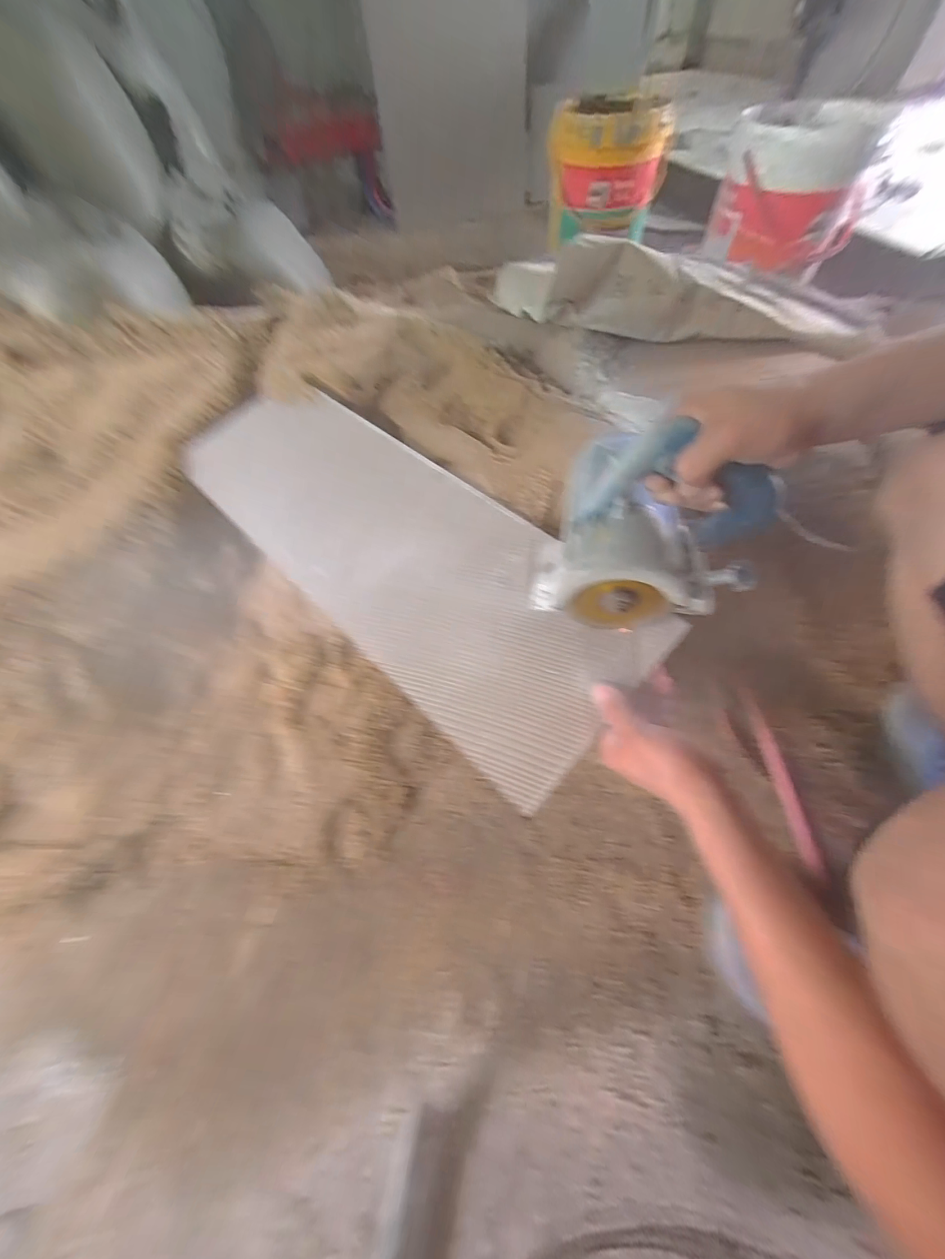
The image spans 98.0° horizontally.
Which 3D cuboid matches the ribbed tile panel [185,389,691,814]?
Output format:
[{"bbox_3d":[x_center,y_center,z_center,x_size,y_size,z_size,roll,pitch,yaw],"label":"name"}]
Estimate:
[{"bbox_3d":[-0.121,-0.128,0.531,0.711,0.018,0.242,39,77,23],"label":"ribbed tile panel"}]

